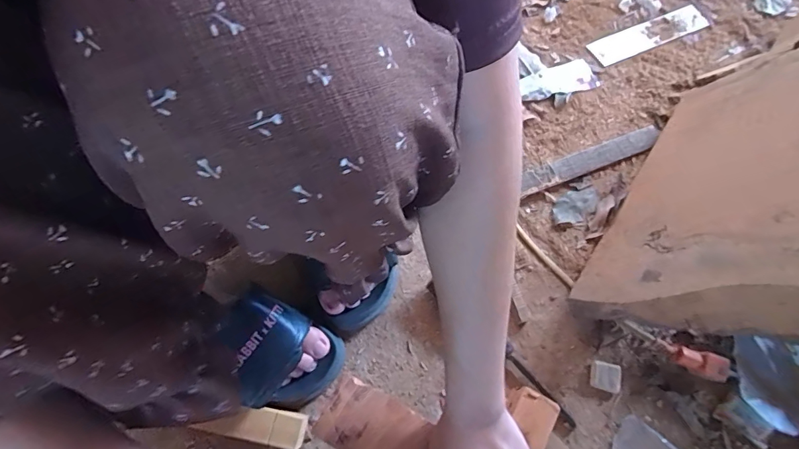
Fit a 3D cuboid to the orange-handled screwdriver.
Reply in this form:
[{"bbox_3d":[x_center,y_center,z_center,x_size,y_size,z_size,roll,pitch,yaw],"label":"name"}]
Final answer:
[{"bbox_3d":[0.314,0.145,0.497,0.114,0.030,0.025,24,68,10],"label":"orange-handled screwdriver"}]

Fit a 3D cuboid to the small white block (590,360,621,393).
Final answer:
[{"bbox_3d":[0.242,0.178,0.501,0.032,0.010,0.032,12,66,5],"label":"small white block"}]

